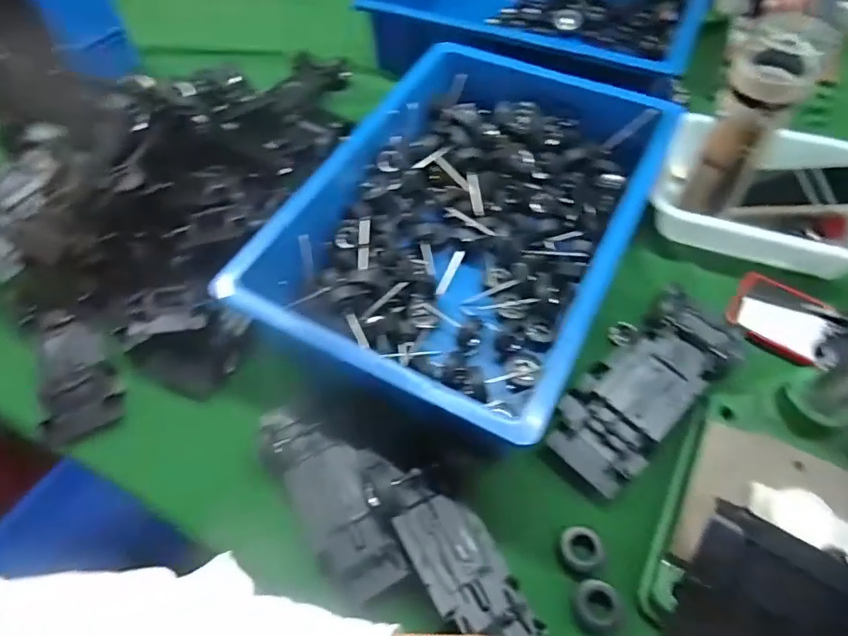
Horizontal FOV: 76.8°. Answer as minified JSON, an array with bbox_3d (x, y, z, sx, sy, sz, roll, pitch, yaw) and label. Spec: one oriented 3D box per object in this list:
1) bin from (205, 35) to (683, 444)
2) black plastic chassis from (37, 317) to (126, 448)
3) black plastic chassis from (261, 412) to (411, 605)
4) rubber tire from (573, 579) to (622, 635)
[{"bbox_3d":[0.057,-0.103,0.582,0.316,0.109,0.455,24,61,17],"label":"bin"},{"bbox_3d":[-0.360,0.054,0.553,0.069,0.029,0.152,-25,59,-14],"label":"black plastic chassis"},{"bbox_3d":[-0.083,0.156,0.472,0.066,0.030,0.183,-31,61,-17],"label":"black plastic chassis"},{"bbox_3d":[0.137,0.227,0.419,0.033,0.012,0.039,-2,57,1],"label":"rubber tire"}]

